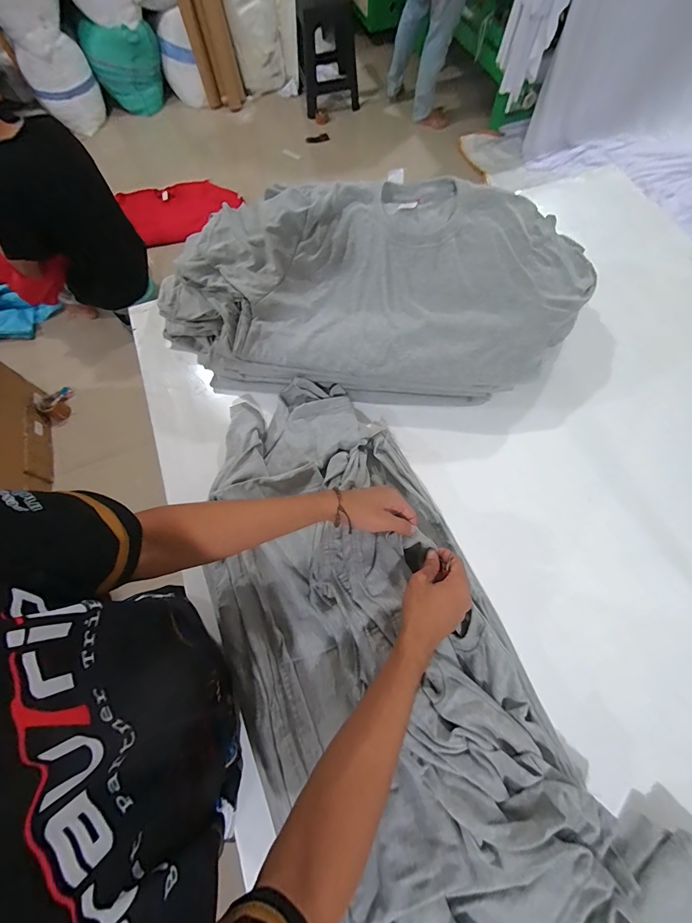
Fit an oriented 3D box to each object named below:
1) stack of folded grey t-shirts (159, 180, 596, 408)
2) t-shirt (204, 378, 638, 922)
[{"bbox_3d":[0.029,-0.298,0.647,0.774,0.186,0.306,6,69,4],"label":"stack of folded grey t-shirts"},{"bbox_3d":[0.021,0.232,0.526,0.360,0.072,0.797,-26,70,-8],"label":"t-shirt"}]

